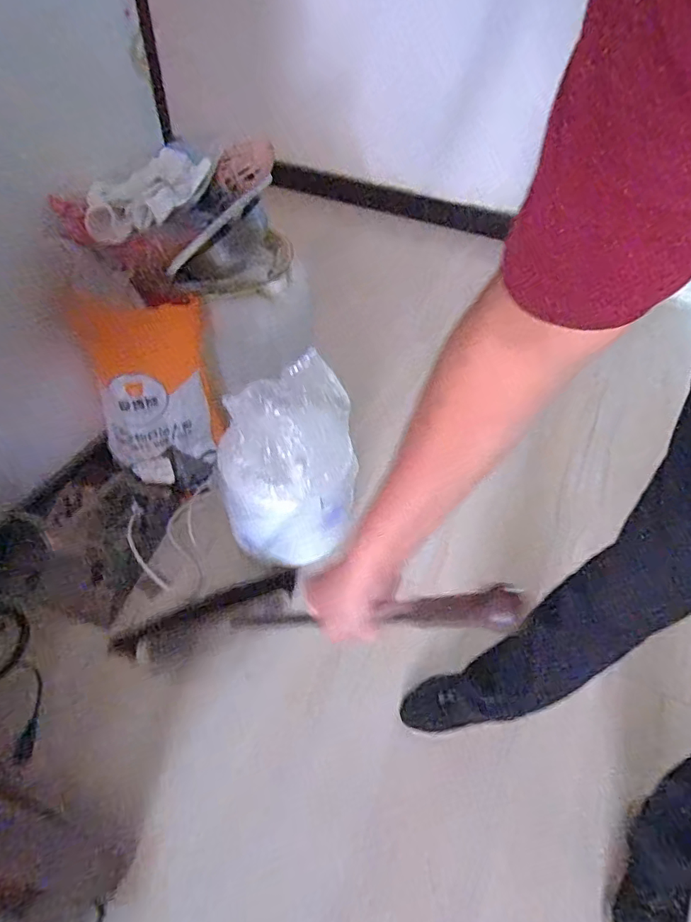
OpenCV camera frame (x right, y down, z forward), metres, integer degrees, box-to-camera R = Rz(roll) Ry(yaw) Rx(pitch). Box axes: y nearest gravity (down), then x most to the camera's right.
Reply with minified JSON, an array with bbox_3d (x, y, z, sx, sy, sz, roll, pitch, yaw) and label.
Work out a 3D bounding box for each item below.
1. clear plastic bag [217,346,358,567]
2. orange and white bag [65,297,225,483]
[{"bbox_3d":[-0.102,0.010,1.010,0.235,0.359,0.197,6,44,7],"label":"clear plastic bag"},{"bbox_3d":[-0.368,-0.143,1.048,0.245,0.372,0.070,-20,47,-19],"label":"orange and white bag"}]

